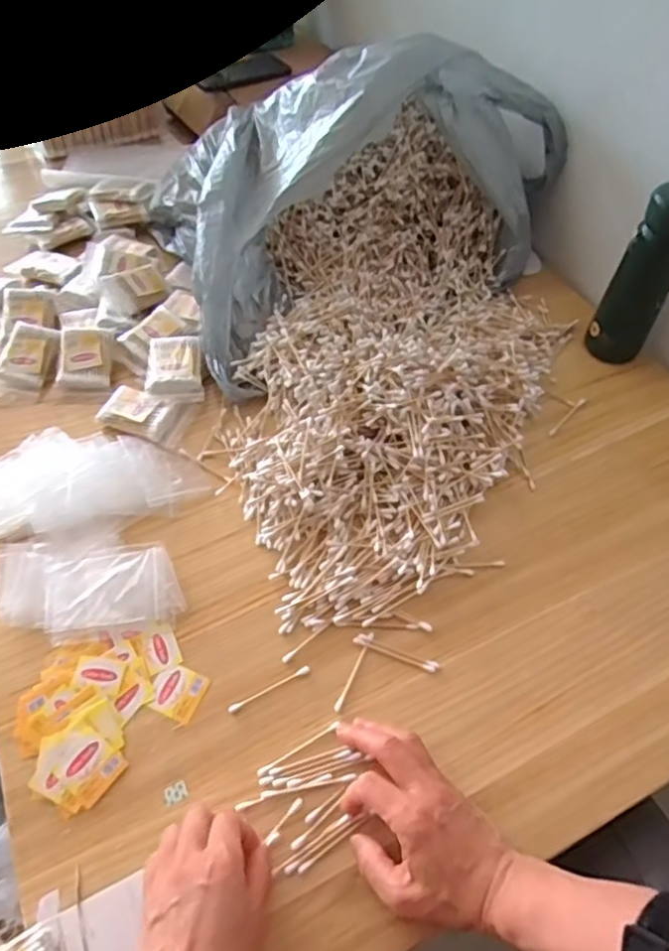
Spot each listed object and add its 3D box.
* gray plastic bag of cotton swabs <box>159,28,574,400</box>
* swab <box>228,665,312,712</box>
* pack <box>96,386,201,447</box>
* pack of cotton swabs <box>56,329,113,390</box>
[{"bbox_3d":[-0.005,-0.319,0.688,0.427,0.185,0.356,-31,61,-20],"label":"gray plastic bag of cotton swabs"},{"bbox_3d":[-0.049,0.163,0.470,0.067,0.004,0.006,-23,56,-17],"label":"swab"},{"bbox_3d":[-0.187,-0.061,0.615,0.088,0.014,0.052,12,53,9],"label":"pack"},{"bbox_3d":[-0.265,-0.123,0.652,0.052,0.018,0.069,-5,83,-5],"label":"pack of cotton swabs"}]

